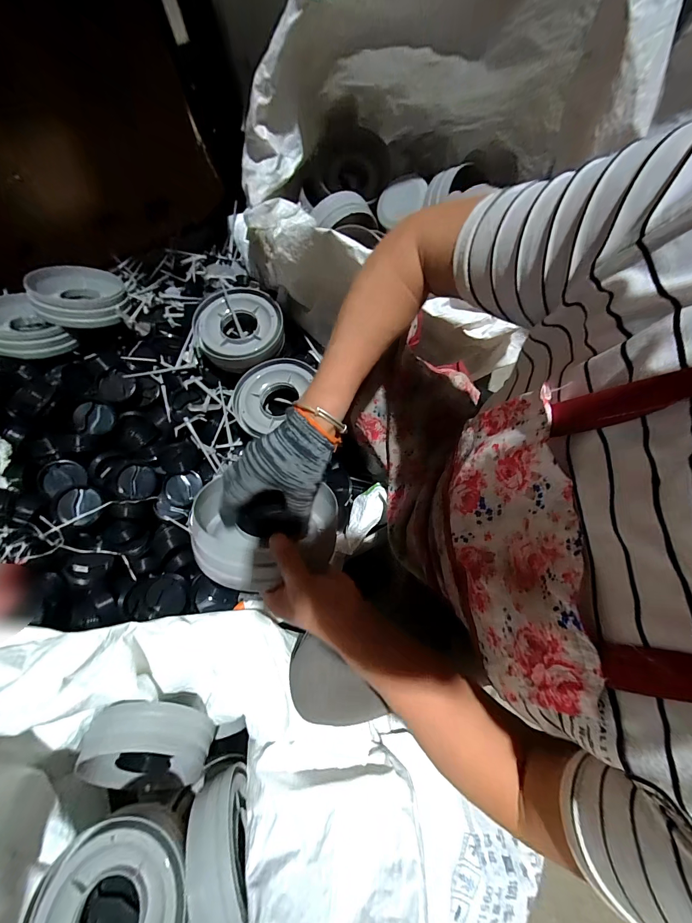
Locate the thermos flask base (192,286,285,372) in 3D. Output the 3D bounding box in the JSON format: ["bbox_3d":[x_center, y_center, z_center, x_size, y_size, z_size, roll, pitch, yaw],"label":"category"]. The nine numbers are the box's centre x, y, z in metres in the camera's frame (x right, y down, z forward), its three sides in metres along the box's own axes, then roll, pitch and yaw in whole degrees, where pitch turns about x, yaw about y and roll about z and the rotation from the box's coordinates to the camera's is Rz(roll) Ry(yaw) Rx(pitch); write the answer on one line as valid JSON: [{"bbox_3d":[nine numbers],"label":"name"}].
[{"bbox_3d":[-0.200,-0.255,0.618,0.154,0.036,0.167,1,76,2],"label":"thermos flask base"}]

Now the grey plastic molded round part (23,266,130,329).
[{"bbox_3d":[-0.529,-0.334,0.658,0.154,0.039,0.152,10,54,-14],"label":"grey plastic molded round part"}]

